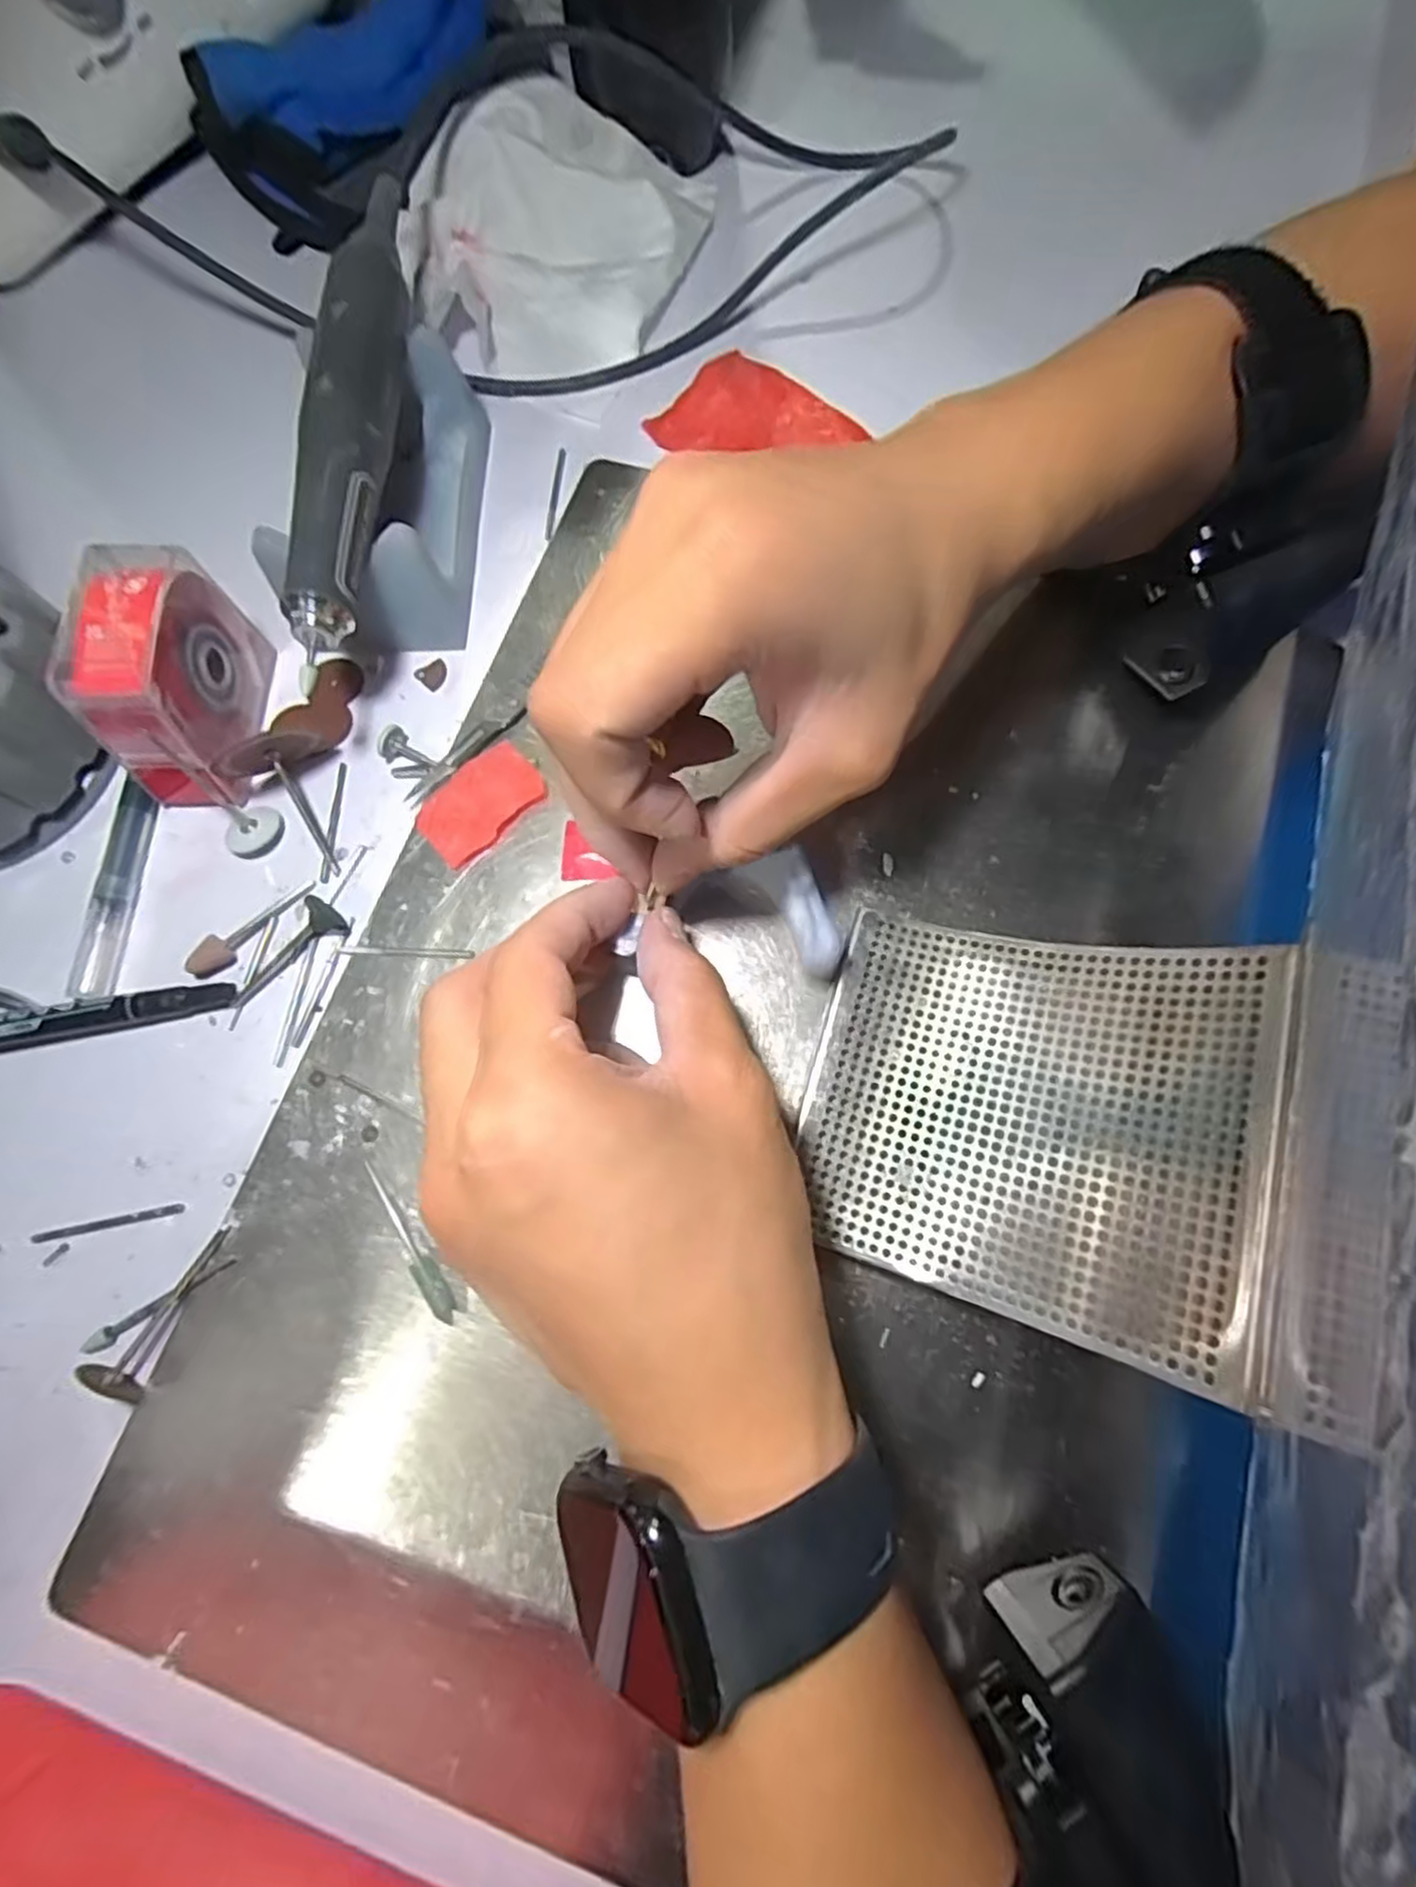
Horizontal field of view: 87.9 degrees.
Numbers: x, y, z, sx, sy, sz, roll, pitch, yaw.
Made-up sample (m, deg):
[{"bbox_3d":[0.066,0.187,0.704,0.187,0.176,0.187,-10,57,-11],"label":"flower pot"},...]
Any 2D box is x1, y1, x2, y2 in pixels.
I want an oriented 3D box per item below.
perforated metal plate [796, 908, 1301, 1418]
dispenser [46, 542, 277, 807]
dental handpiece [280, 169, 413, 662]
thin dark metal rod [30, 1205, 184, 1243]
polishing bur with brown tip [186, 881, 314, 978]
[{"bbox_3d":[0.081,0.043,0.191,0.108,0.015,0.096,10,72,32],"label":"perforated metal plate"},{"bbox_3d":[-0.171,-0.084,0.234,0.029,0.053,0.065,-2,75,1],"label":"dispenser"},{"bbox_3d":[-0.115,-0.181,0.240,0.020,0.021,0.190,-1,75,1],"label":"dental handpiece"},{"bbox_3d":[-0.176,0.082,0.214,0.043,0.004,0.004,-11,75,-2],"label":"thin dark metal rod"},{"bbox_3d":[-0.148,-0.006,0.236,0.009,0.006,0.044,44,80,12],"label":"polishing bur with brown tip"}]

